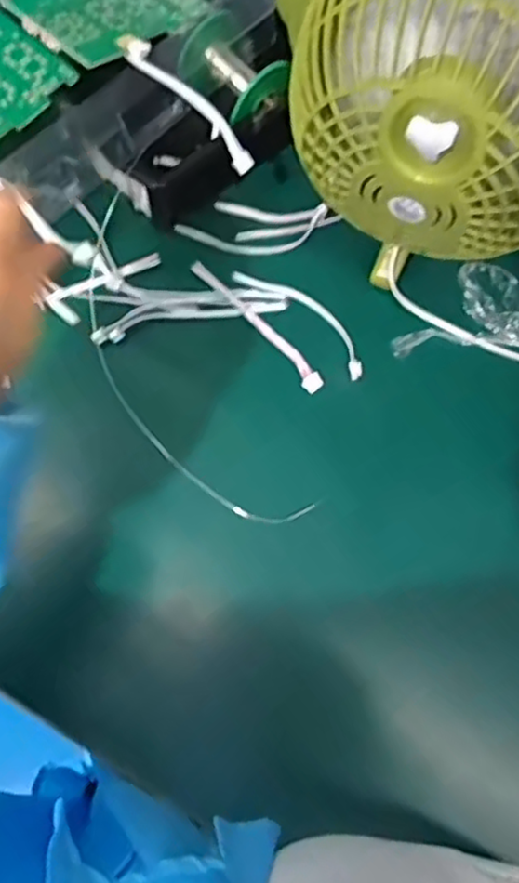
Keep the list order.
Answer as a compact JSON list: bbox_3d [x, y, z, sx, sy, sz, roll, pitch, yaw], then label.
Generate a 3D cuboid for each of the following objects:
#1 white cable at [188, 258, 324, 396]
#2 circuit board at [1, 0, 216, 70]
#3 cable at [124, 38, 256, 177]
[{"bbox_3d":[-0.001,-0.089,0.505,0.017,0.008,0.137,-39,77,-13],"label":"white cable"},{"bbox_3d":[-0.104,-0.305,0.468,0.082,0.009,0.128,41,60,9],"label":"circuit board"},{"bbox_3d":[-0.045,-0.230,0.453,0.110,0.016,0.016,43,74,-9],"label":"cable"}]

